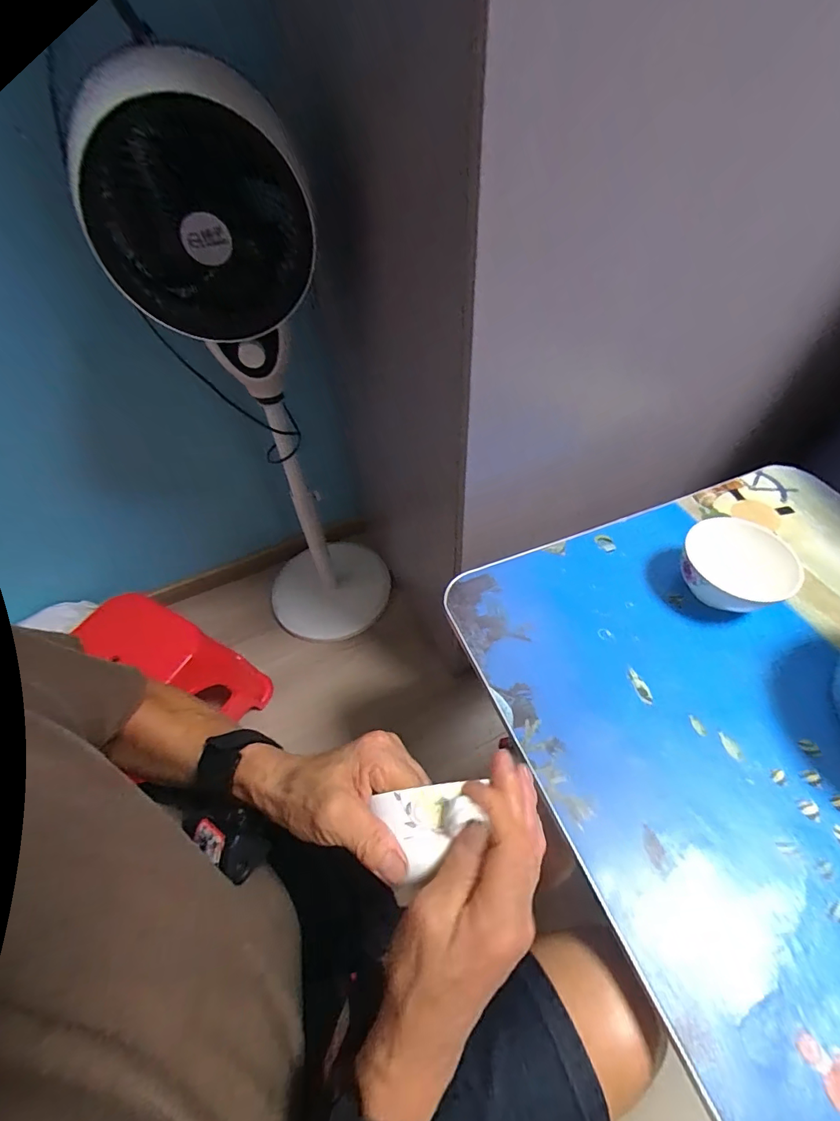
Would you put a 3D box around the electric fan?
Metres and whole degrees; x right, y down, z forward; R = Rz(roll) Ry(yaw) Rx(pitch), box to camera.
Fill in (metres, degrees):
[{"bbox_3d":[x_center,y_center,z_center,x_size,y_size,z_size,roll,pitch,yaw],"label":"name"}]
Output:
[{"bbox_3d":[-0.243,-0.179,0.828,0.279,0.949,0.266,-30,52,-20],"label":"electric fan"}]

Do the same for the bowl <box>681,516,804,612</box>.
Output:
[{"bbox_3d":[0.368,0.012,0.541,0.115,0.065,0.116,-38,55,-26],"label":"bowl"}]

